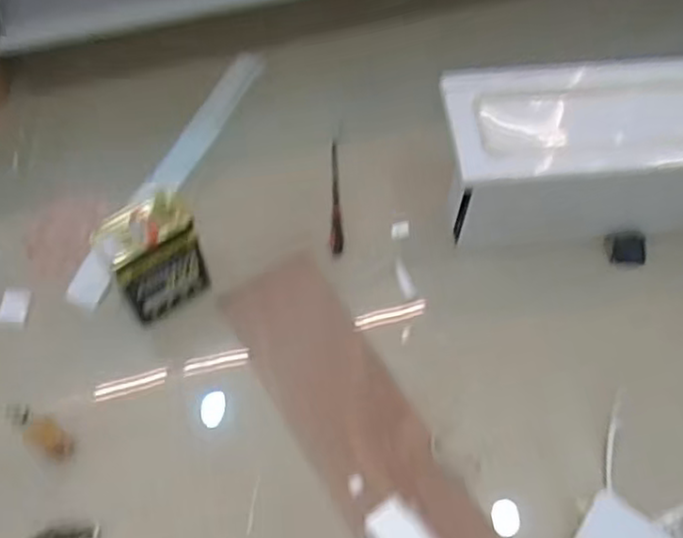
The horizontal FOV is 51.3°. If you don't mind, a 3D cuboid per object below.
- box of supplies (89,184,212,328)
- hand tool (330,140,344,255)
[{"bbox_3d":[-0.348,-0.027,1.319,0.173,0.245,0.127,-31,65,-17],"label":"box of supplies"},{"bbox_3d":[-0.015,-0.158,1.537,0.026,0.021,0.278,-2,62,-3],"label":"hand tool"}]

